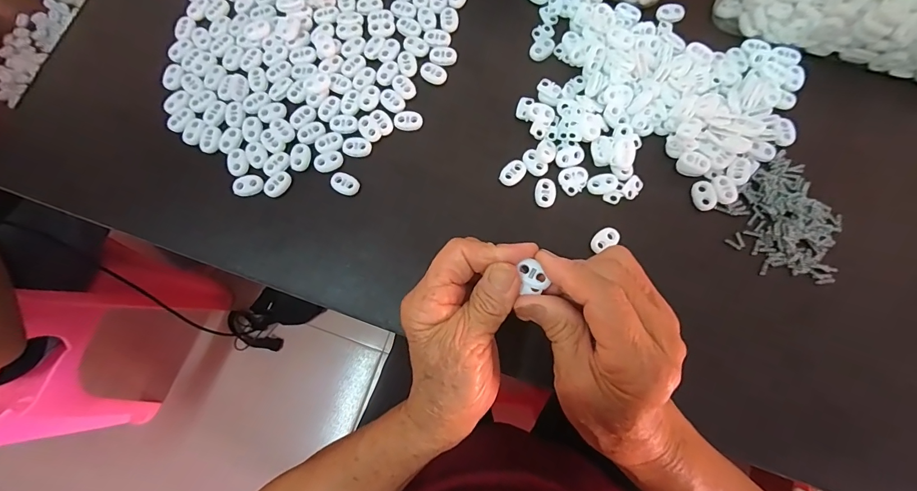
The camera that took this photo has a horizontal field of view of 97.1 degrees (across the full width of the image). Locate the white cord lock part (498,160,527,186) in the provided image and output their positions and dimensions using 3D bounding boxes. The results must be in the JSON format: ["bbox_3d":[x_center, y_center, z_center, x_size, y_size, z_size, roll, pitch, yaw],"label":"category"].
[{"bbox_3d":[0.042,-0.056,0.313,0.023,0.004,0.015,-43,81,-7],"label":"white cord lock part"}]

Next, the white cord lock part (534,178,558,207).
[{"bbox_3d":[0.067,-0.040,0.310,0.016,0.004,0.022,7,78,2],"label":"white cord lock part"}]

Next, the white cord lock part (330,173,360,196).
[{"bbox_3d":[-0.088,-0.048,0.315,0.020,0.007,0.016,18,79,5],"label":"white cord lock part"}]

